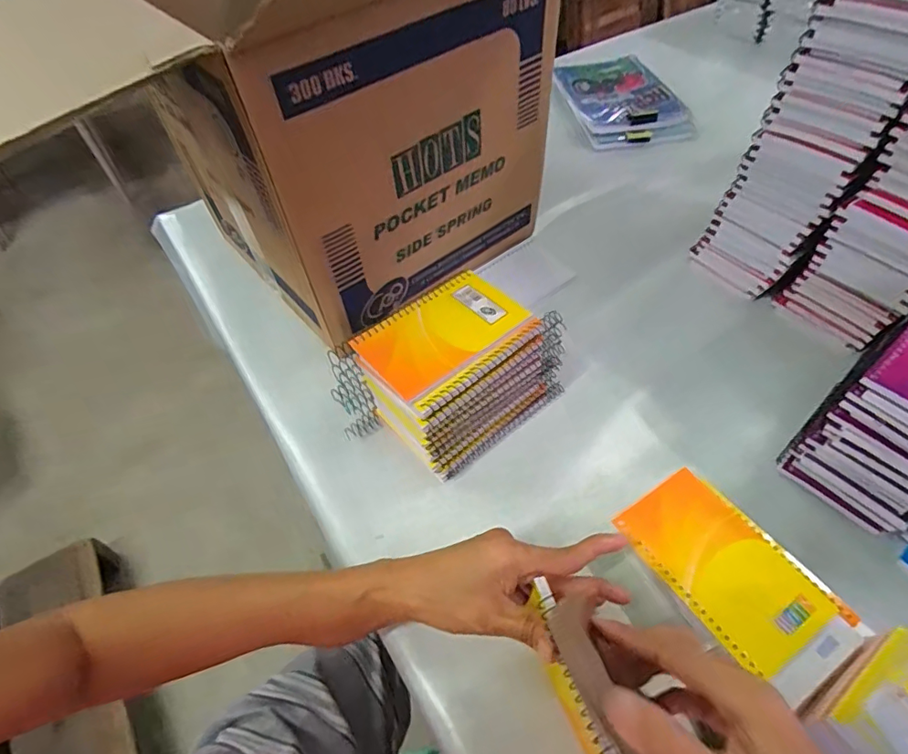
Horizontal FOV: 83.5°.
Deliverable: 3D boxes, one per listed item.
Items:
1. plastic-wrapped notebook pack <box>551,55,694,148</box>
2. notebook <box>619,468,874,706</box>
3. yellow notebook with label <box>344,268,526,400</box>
[{"bbox_3d":[0.261,-0.449,0.819,0.169,0.031,0.254,-4,53,0],"label":"plastic-wrapped notebook pack"},{"bbox_3d":[0.199,0.139,0.360,0.091,0.015,0.150,-31,57,-19],"label":"notebook"},{"bbox_3d":[-0.011,-0.036,0.415,0.126,0.013,0.080,-36,59,-22],"label":"yellow notebook with label"}]

